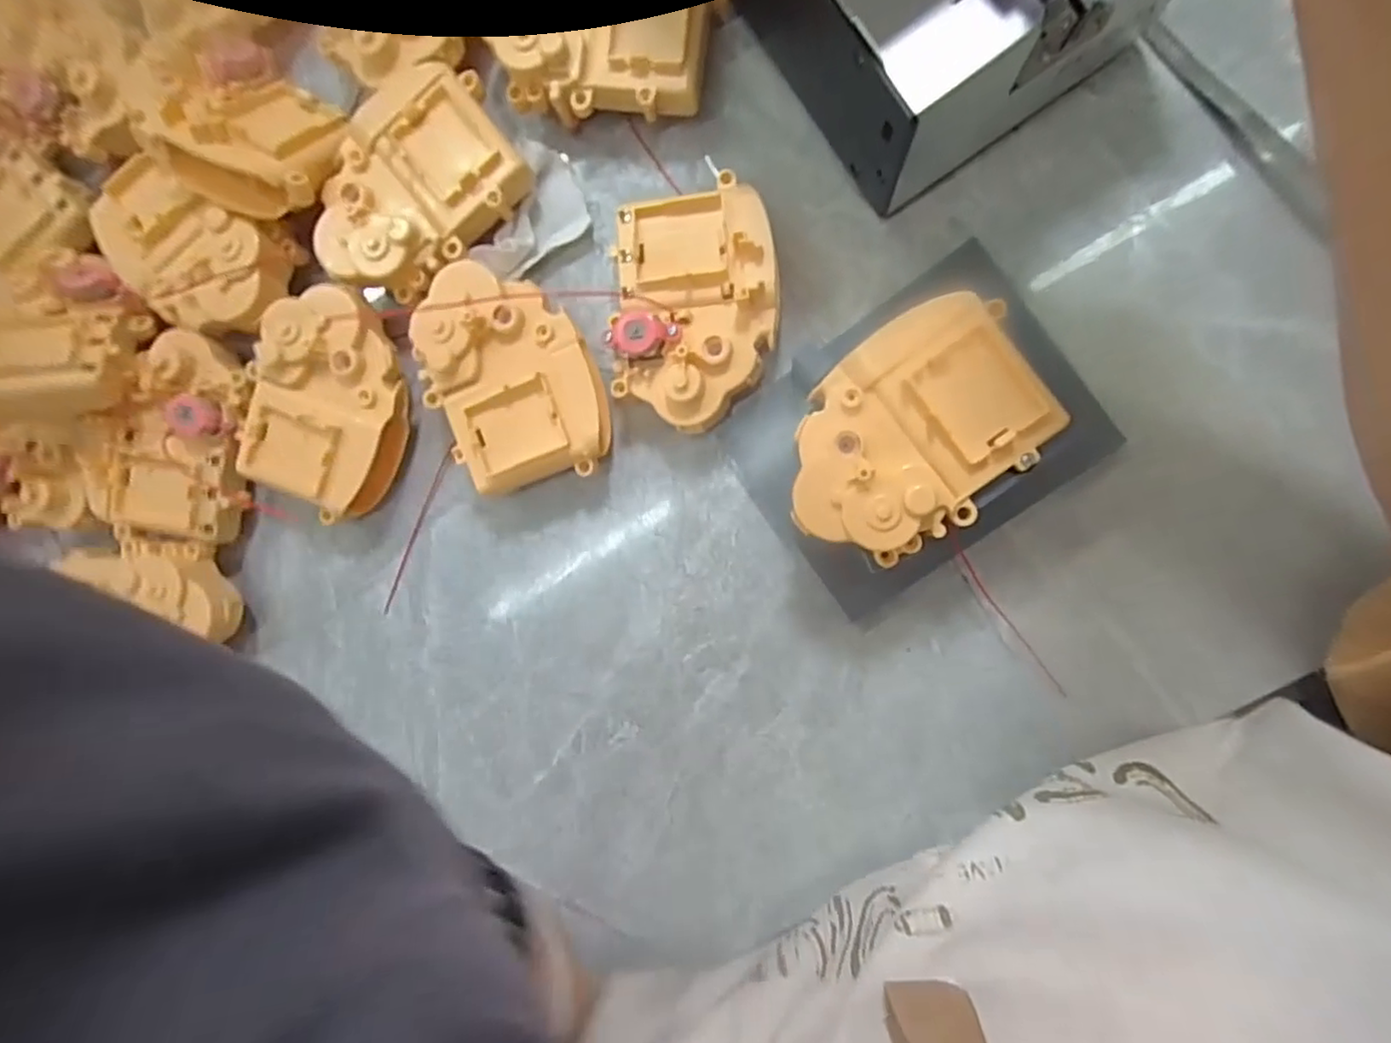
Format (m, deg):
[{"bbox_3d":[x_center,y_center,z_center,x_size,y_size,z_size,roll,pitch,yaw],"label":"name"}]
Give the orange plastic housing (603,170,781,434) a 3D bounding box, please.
[{"bbox_3d":[0.000,-0.091,0.283,0.069,0.035,0.099,5,92,9],"label":"orange plastic housing"}]

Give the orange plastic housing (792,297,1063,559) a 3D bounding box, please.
[{"bbox_3d":[0.079,-0.032,0.239,0.097,0.022,0.071,-44,85,7],"label":"orange plastic housing"}]

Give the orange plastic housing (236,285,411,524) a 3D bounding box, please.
[{"bbox_3d":[-0.173,-0.057,0.309,0.068,0.033,0.096,20,94,8],"label":"orange plastic housing"}]

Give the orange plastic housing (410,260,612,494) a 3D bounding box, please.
[{"bbox_3d":[-0.083,-0.065,0.295,0.069,0.035,0.098,-25,88,9],"label":"orange plastic housing"}]

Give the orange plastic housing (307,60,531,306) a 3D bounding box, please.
[{"bbox_3d":[-0.128,-0.154,0.298,0.094,0.034,0.076,-36,86,8],"label":"orange plastic housing"}]

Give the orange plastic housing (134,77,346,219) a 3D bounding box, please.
[{"bbox_3d":[-0.201,-0.172,0.293,0.071,0.026,0.058,20,63,-14],"label":"orange plastic housing"}]

